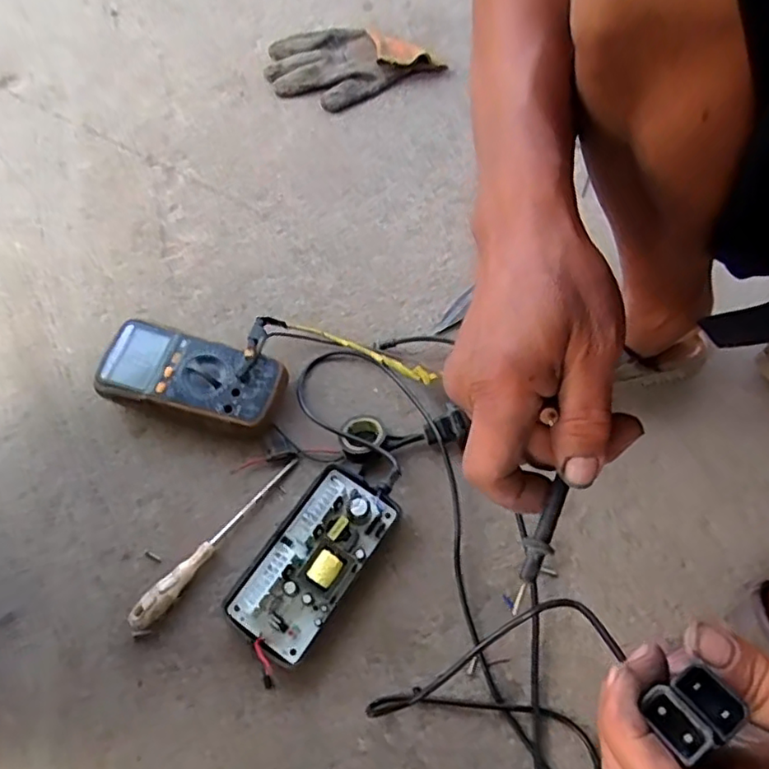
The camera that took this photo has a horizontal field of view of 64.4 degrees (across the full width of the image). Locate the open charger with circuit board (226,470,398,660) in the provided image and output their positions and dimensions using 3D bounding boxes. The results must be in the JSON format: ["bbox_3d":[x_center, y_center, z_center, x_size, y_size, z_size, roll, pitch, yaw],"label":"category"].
[{"bbox_3d":[-0.067,0.161,0.566,0.088,0.039,0.173,32,69,17],"label":"open charger with circuit board"}]

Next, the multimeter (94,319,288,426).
[{"bbox_3d":[-0.202,-0.006,0.649,0.186,0.047,0.095,9,64,8],"label":"multimeter"}]

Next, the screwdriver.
[{"bbox_3d":[-0.157,0.149,0.587,0.030,0.025,0.205,41,74,20],"label":"screwdriver"}]

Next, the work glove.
[{"bbox_3d":[-0.053,-0.466,0.888,0.231,0.045,0.152,-21,65,-6],"label":"work glove"}]

